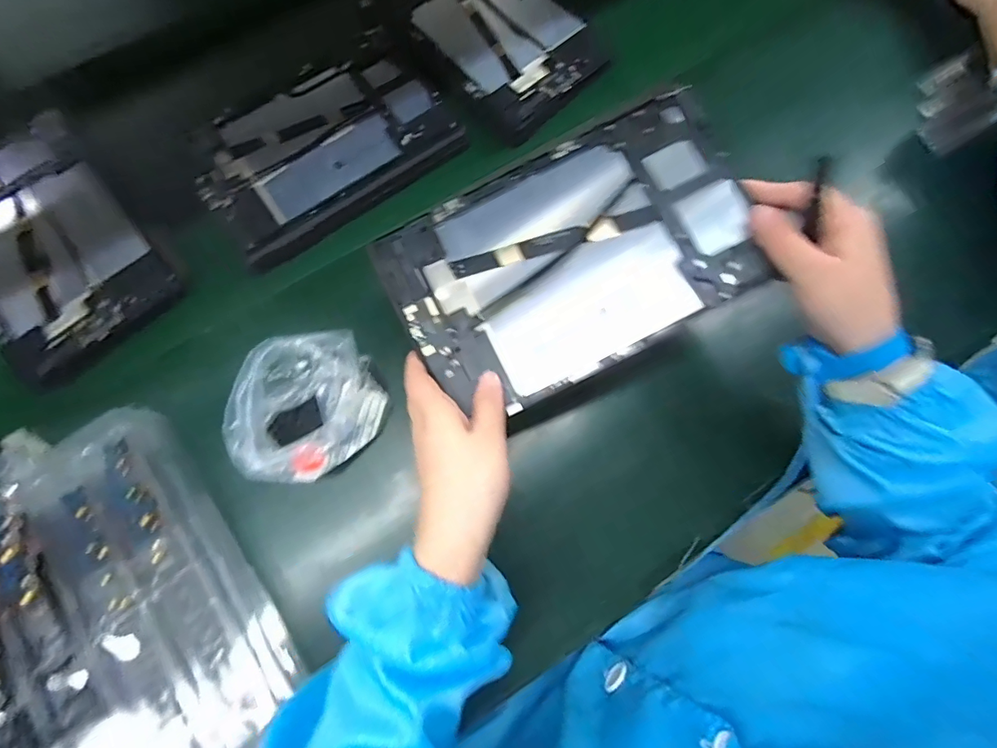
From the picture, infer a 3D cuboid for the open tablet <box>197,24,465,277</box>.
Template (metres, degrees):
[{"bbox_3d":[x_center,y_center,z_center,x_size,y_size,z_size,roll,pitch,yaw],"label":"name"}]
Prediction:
[{"bbox_3d":[-0.167,-0.222,0.451,0.233,0.018,0.163,-34,81,-8],"label":"open tablet"}]

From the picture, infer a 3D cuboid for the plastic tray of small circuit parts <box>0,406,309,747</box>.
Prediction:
[{"bbox_3d":[-0.308,0.192,0.341,0.241,0.034,0.293,-36,78,-9],"label":"plastic tray of small circuit parts"}]

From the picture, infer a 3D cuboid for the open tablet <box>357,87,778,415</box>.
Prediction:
[{"bbox_3d":[0.049,-0.079,0.314,0.238,0.007,0.149,-28,81,1],"label":"open tablet"}]

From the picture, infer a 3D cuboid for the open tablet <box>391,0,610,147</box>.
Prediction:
[{"bbox_3d":[-0.007,-0.366,0.487,0.155,0.011,0.251,-39,79,-10],"label":"open tablet"}]

